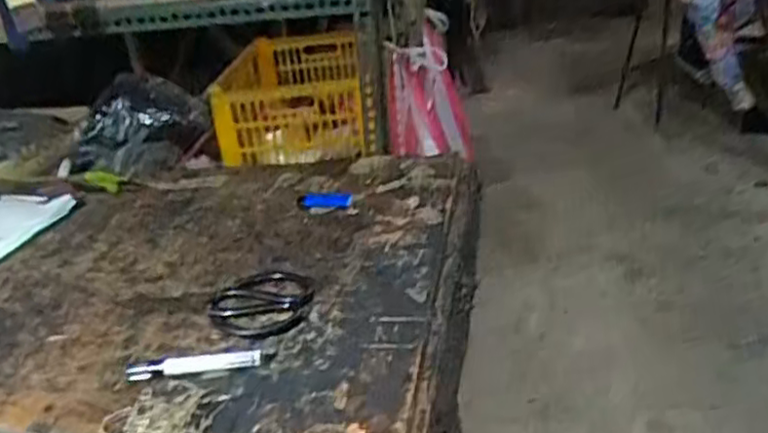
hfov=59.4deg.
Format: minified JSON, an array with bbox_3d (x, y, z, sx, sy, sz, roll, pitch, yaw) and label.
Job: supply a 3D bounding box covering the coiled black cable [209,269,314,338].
[{"bbox_3d":[-0.134,0.092,0.733,0.113,0.014,0.100,7,30,24],"label":"coiled black cable"}]

